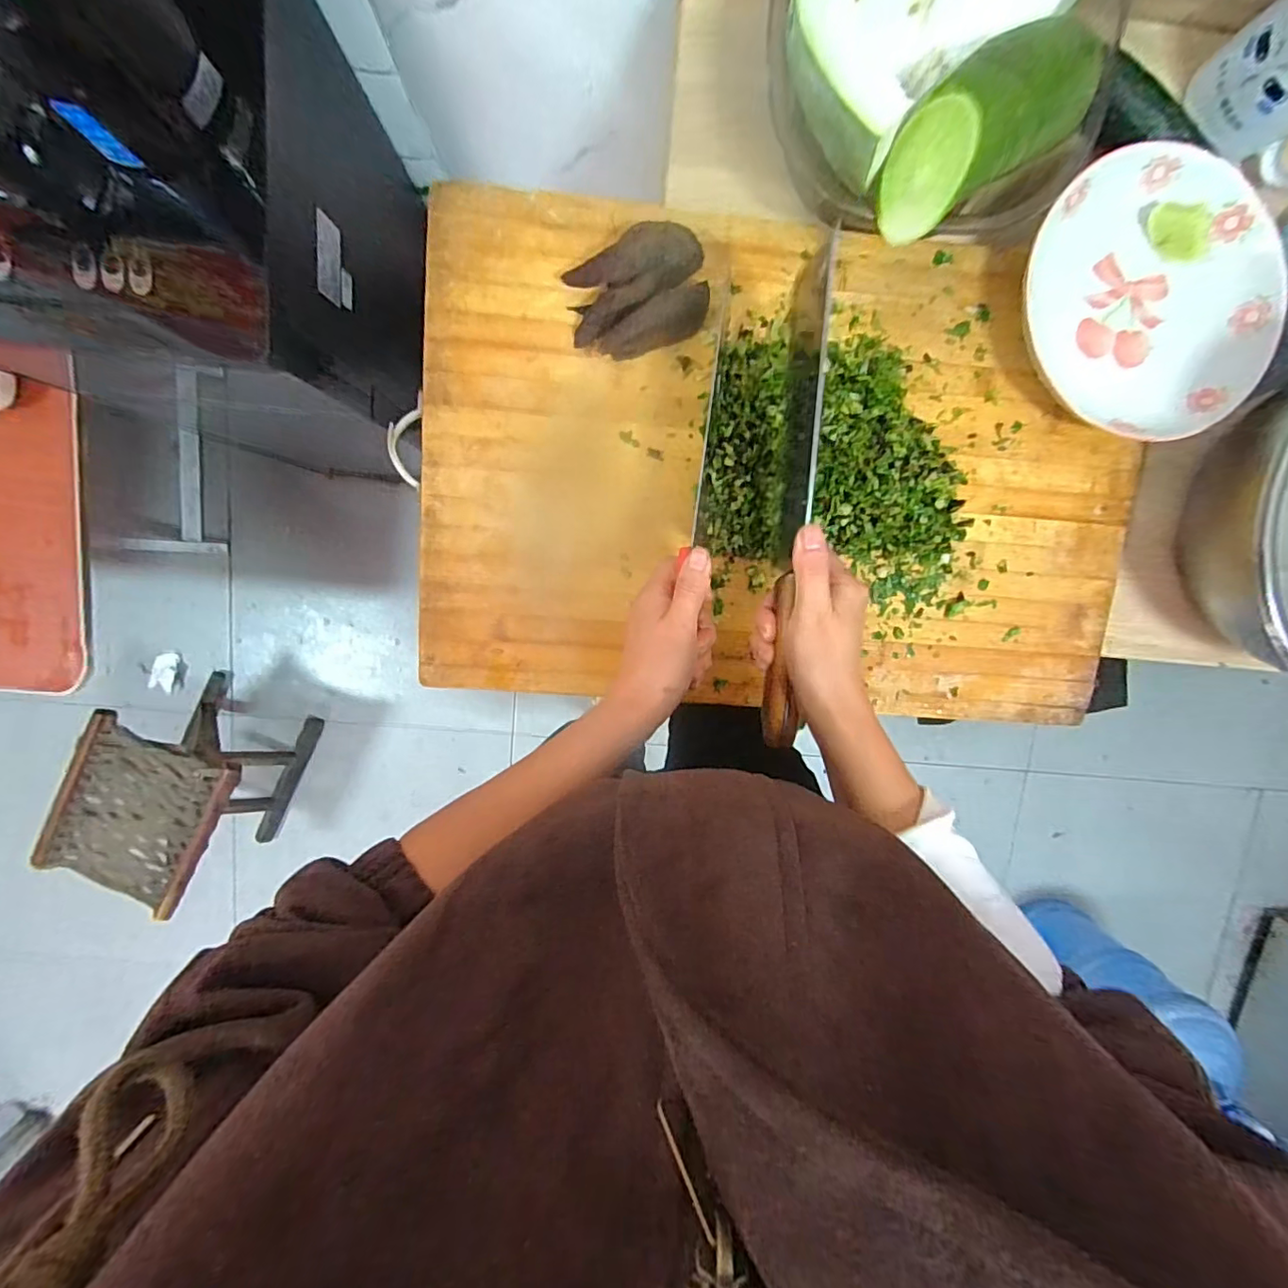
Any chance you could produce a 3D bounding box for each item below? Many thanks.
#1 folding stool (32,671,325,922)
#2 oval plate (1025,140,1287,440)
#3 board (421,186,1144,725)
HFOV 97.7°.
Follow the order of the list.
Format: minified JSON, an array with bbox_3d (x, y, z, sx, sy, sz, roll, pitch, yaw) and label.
[{"bbox_3d":[-0.832,0.259,1.049,0.246,0.283,0.286,27,96,-8],"label":"folding stool"},{"bbox_3d":[0.376,-0.255,0.415,0.165,0.033,0.194,-31,100,1],"label":"oval plate"},{"bbox_3d":[0.113,-0.124,0.424,0.541,0.036,0.354,4,99,-4],"label":"board"}]

